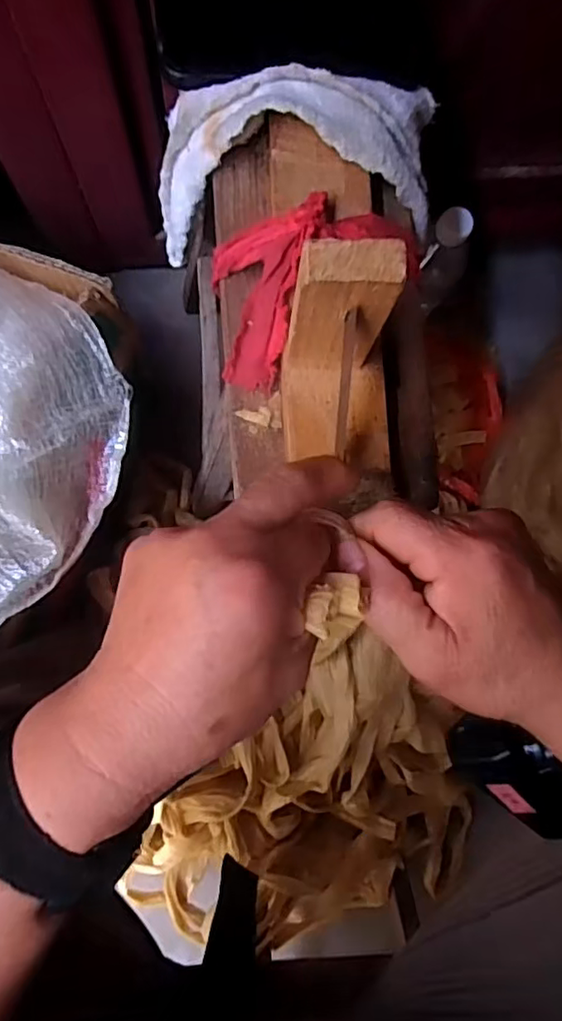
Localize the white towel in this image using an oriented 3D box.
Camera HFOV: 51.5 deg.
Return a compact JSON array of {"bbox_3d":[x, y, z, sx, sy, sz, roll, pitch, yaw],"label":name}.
[{"bbox_3d":[0.008,-0.224,0.372,0.181,0.096,0.080,-4,85,10],"label":"white towel"}]

